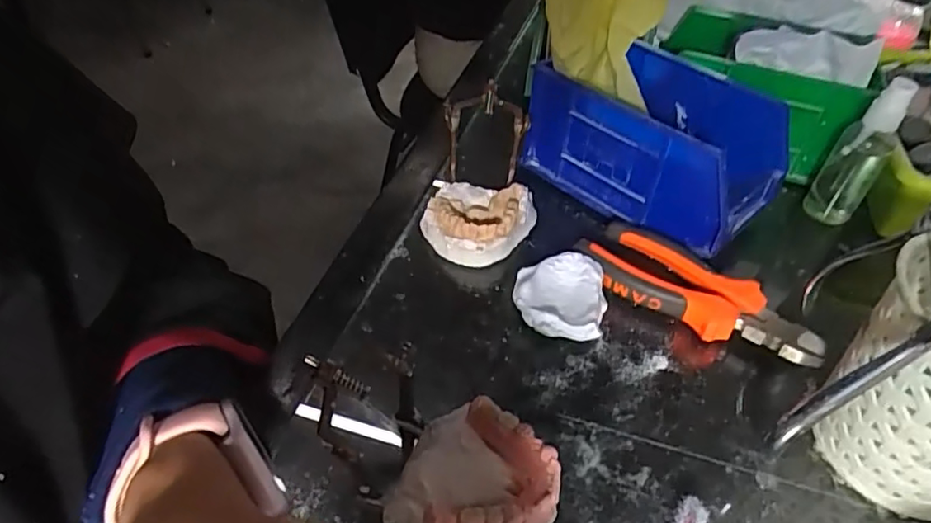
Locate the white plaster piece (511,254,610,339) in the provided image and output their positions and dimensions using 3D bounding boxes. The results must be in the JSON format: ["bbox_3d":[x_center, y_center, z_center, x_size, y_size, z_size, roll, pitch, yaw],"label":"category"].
[{"bbox_3d":[0.058,0.023,0.371,0.055,0.023,0.055,3,44,-1],"label":"white plaster piece"}]

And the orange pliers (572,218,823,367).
[{"bbox_3d":[0.146,0.022,0.380,0.150,0.027,0.057,34,52,27],"label":"orange pliers"}]

